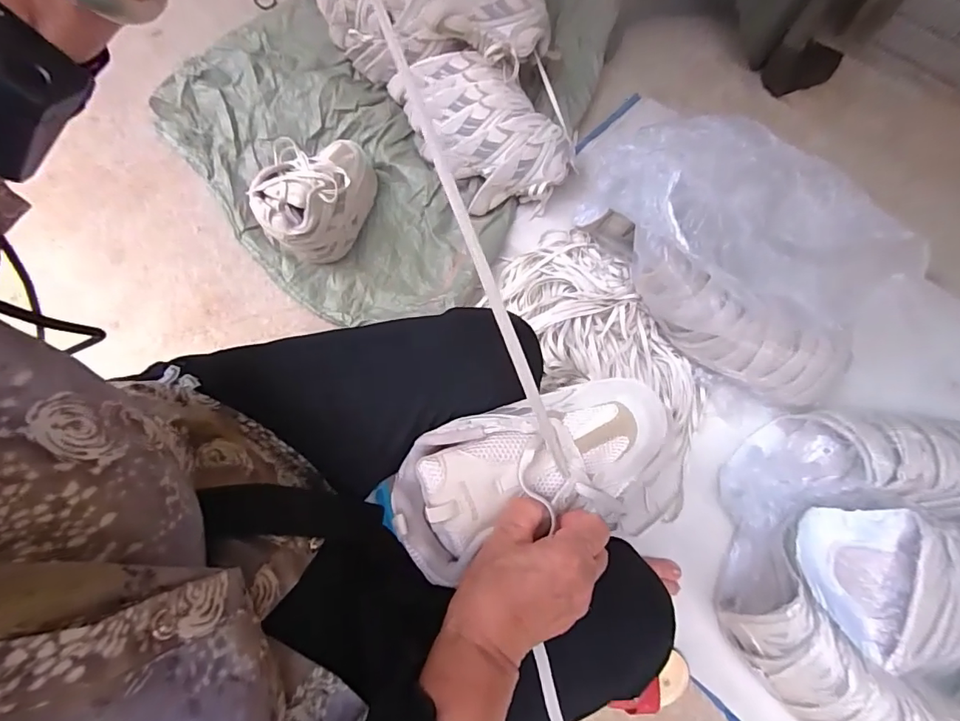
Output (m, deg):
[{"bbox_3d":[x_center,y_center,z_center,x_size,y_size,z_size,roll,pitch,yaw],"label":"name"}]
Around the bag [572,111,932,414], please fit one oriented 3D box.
[{"bbox_3d":[0.381,-0.163,0.717,0.417,0.197,0.278,33,71,10],"label":"bag"}]

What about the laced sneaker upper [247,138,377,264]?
[{"bbox_3d":[-0.265,-0.280,0.846,0.116,0.155,0.232,26,70,8],"label":"laced sneaker upper"}]

